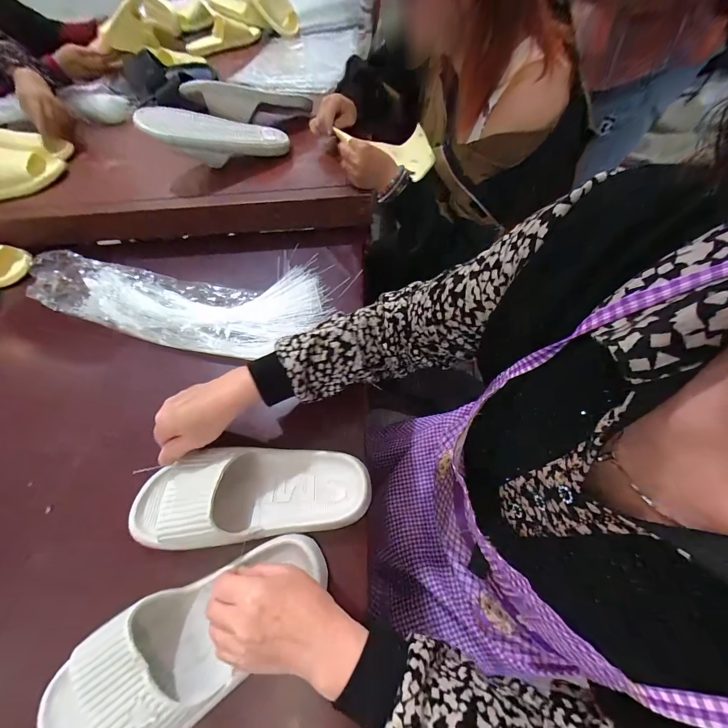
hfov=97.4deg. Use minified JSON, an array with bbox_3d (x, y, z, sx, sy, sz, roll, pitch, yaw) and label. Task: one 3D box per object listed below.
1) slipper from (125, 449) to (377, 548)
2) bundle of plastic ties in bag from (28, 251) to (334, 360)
[{"bbox_3d":[-0.132,0.145,0.370,0.271,0.068,0.100,-3,58,-6],"label":"slipper"},{"bbox_3d":[-0.338,-0.116,0.561,0.561,0.049,0.184,9,59,7],"label":"bundle of plastic ties in bag"}]

